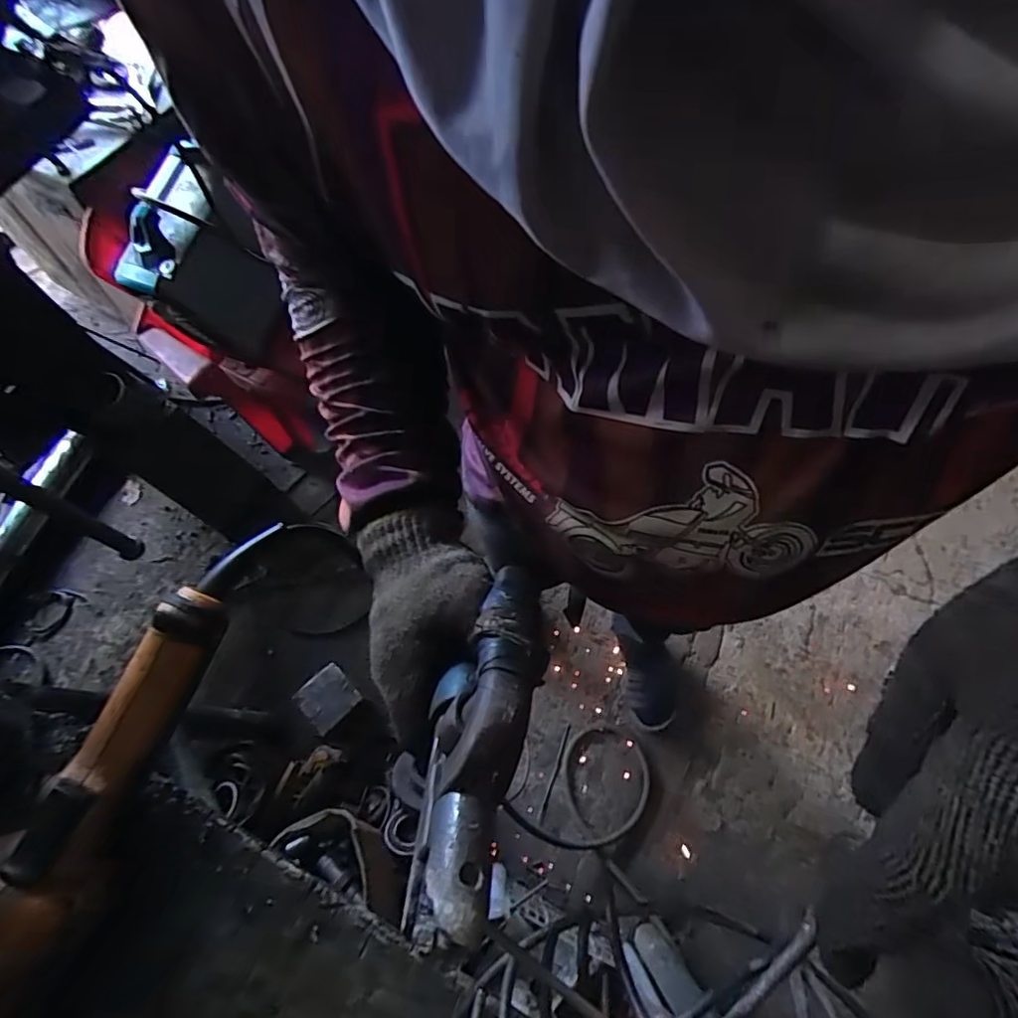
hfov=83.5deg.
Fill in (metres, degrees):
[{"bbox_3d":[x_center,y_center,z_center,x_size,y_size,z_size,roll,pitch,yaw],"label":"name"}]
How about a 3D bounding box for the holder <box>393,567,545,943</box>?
[{"bbox_3d":[-0.014,0.096,0.267,0.044,0.057,0.170,11,46,3],"label":"holder"}]

